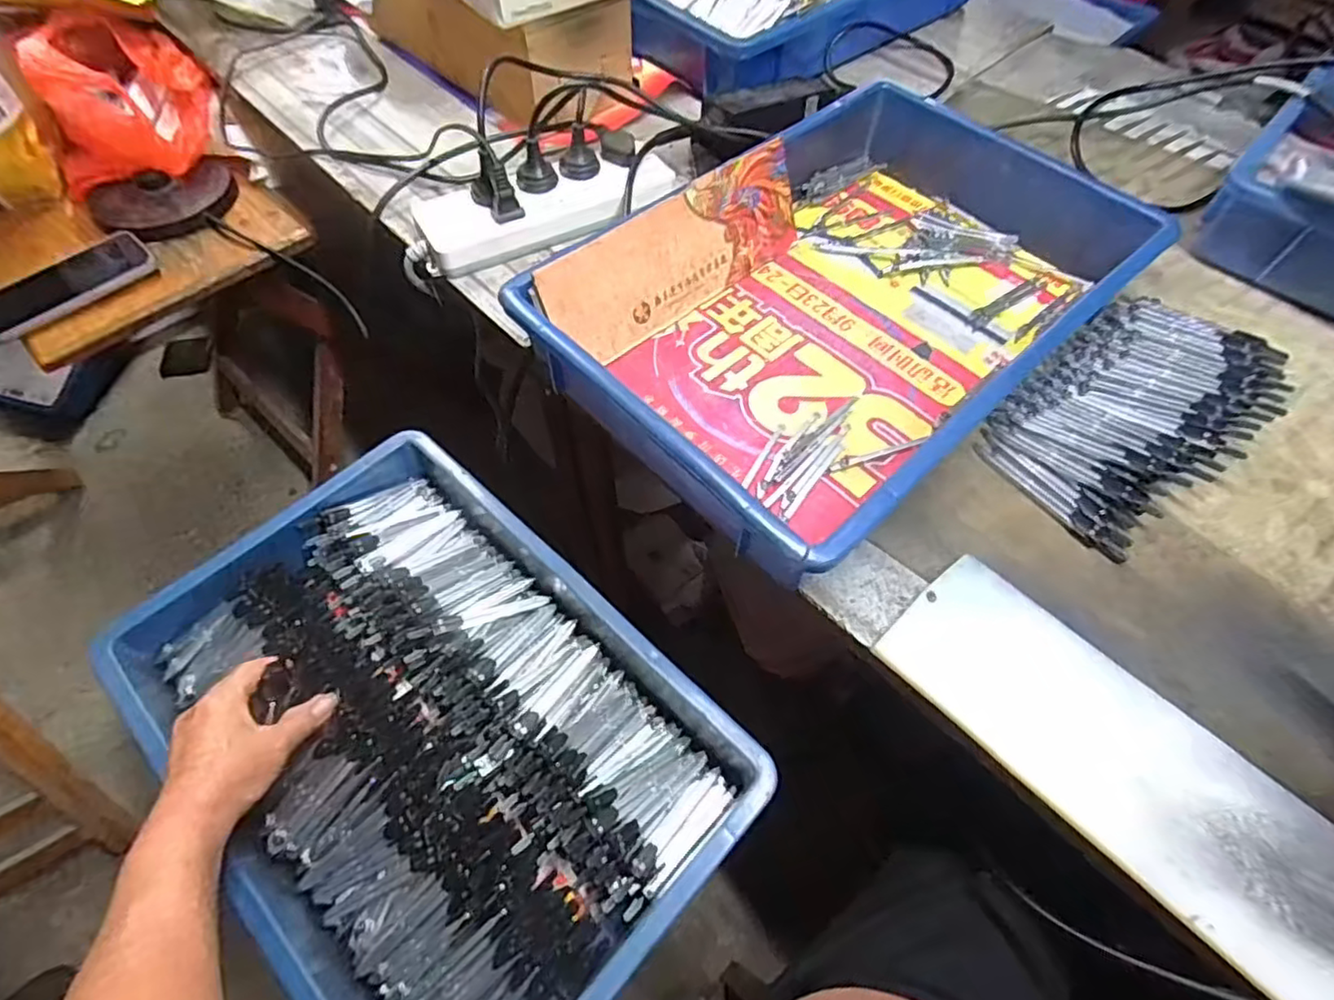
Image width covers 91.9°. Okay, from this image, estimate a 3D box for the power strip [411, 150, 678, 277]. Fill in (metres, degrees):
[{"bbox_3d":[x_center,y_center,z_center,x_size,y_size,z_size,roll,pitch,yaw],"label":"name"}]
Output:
[{"bbox_3d":[-0.102,-0.261,0.572,0.224,0.028,0.076,-21,61,-13],"label":"power strip"}]

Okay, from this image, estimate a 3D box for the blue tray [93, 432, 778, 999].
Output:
[{"bbox_3d":[-0.174,0.151,0.465,0.428,0.062,0.283,40,65,18],"label":"blue tray"}]

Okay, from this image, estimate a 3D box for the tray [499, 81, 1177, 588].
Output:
[{"bbox_3d":[0.137,-0.153,0.488,0.423,0.079,0.278,-38,66,-21],"label":"tray"}]

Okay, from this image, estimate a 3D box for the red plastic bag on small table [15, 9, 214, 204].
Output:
[{"bbox_3d":[-0.605,-0.439,0.712,0.183,0.136,0.151,-33,64,-19],"label":"red plastic bag on small table"}]

